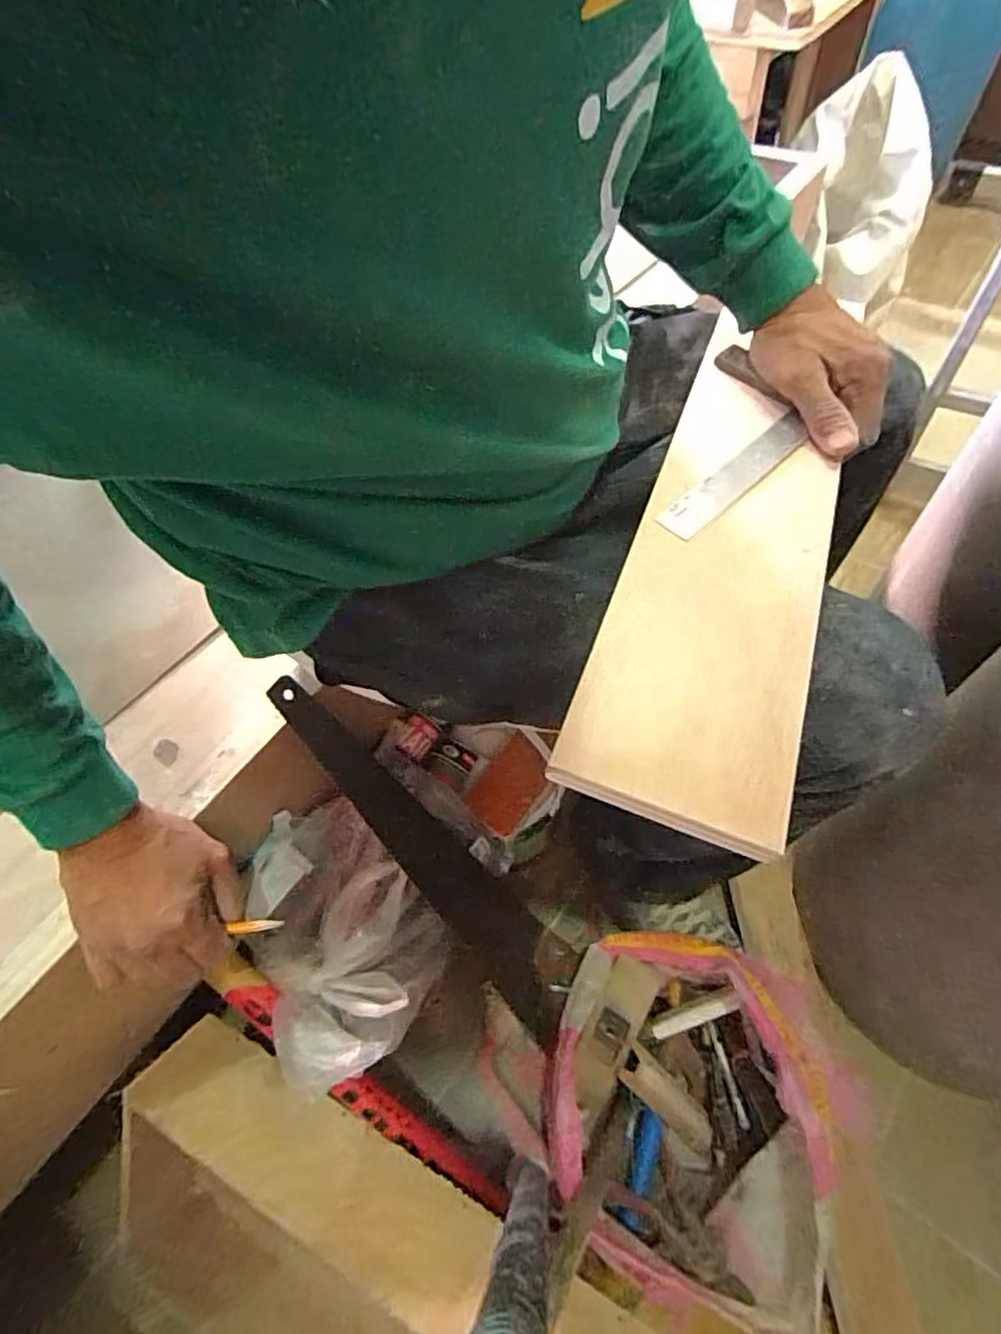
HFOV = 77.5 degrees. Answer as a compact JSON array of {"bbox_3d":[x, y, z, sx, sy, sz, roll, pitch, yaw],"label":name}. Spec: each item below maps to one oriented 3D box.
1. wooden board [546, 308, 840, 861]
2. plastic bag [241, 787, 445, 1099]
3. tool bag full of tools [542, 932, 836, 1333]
[{"bbox_3d":[0.148,-0.087,0.408,0.123,0.017,0.403,14,57,13],"label":"wooden board"},{"bbox_3d":[-0.145,0.236,0.559,0.145,0.076,0.212,-30,61,-13],"label":"plastic bag"},{"bbox_3d":[0.165,0.418,0.608,0.221,0.208,0.260,11,60,11],"label":"tool bag full of tools"}]

